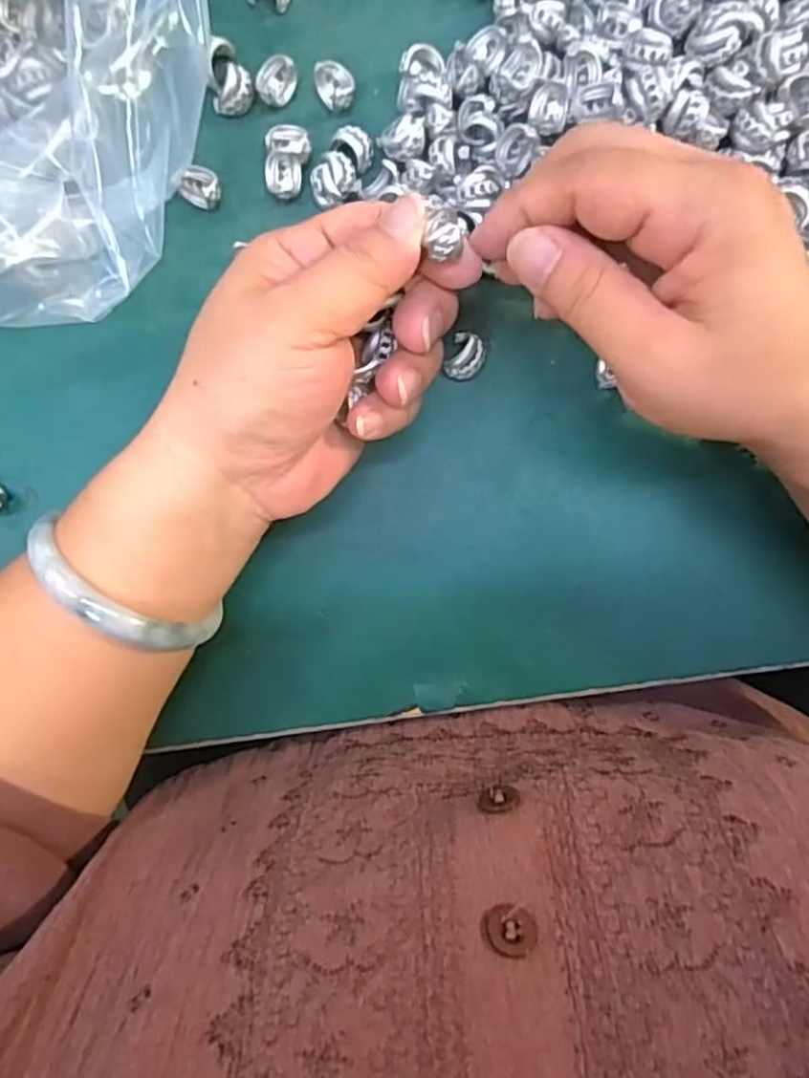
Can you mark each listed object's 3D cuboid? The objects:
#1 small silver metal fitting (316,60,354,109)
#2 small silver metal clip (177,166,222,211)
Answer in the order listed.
[{"bbox_3d":[-0.027,-0.179,0.277,0.014,0.011,0.017,-26,90,3],"label":"small silver metal fitting"},{"bbox_3d":[-0.081,-0.140,0.278,0.016,0.014,0.013,27,92,2],"label":"small silver metal clip"}]

